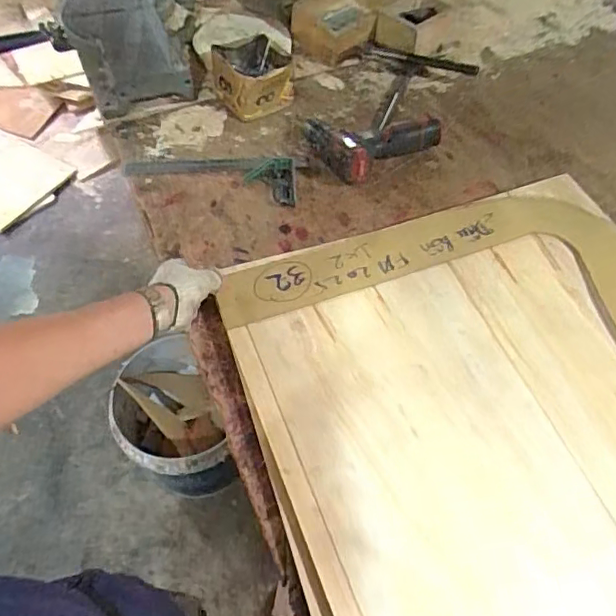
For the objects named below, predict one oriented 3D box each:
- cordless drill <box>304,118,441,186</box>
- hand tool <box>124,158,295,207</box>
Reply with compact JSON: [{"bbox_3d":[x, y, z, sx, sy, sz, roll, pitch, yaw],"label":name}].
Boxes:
[{"bbox_3d":[0.096,-0.242,0.858,0.208,0.055,0.112,5,57,2],"label":"cordless drill"},{"bbox_3d":[-0.149,-0.212,0.869,0.269,0.015,0.086,9,57,5],"label":"hand tool"}]

